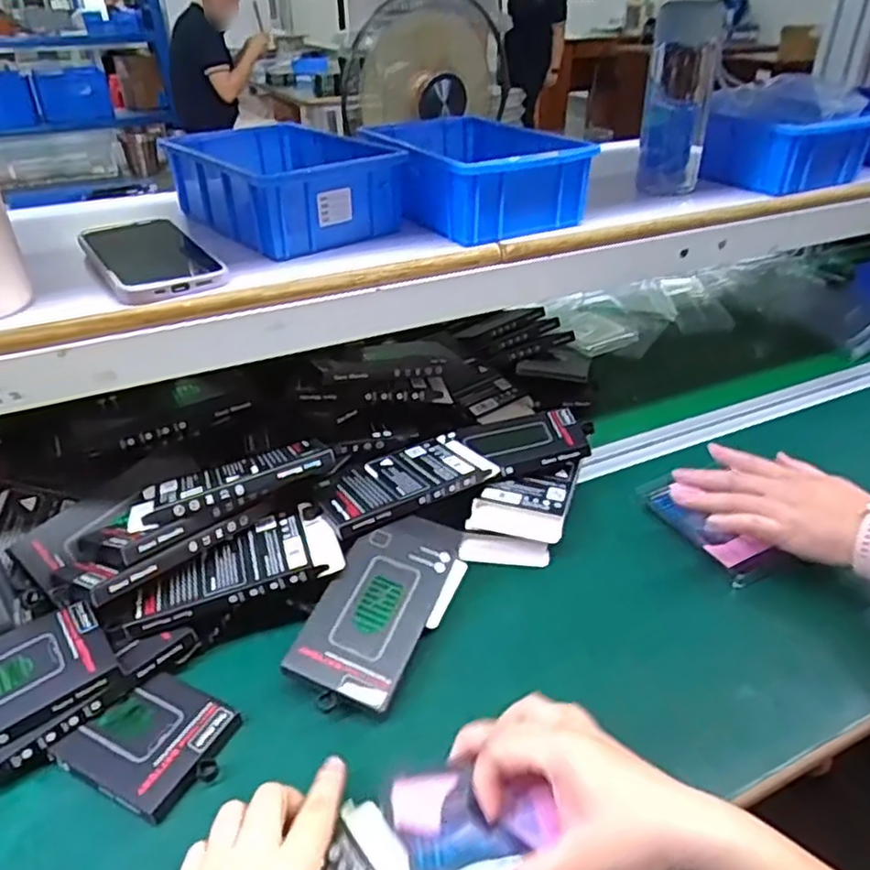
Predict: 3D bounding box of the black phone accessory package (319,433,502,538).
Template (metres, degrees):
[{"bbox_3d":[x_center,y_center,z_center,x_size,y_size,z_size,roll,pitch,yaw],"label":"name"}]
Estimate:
[{"bbox_3d":[-0.027,0.034,0.595,0.156,0.011,0.085,-21,38,-28],"label":"black phone accessory package"}]

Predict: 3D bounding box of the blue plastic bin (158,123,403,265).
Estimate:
[{"bbox_3d":[-0.130,-0.220,0.605,0.136,0.062,0.196,-24,40,-31],"label":"blue plastic bin"}]

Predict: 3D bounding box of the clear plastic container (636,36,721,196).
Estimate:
[{"bbox_3d":[0.231,-0.300,0.668,0.062,0.134,0.056,9,34,13],"label":"clear plastic container"}]

